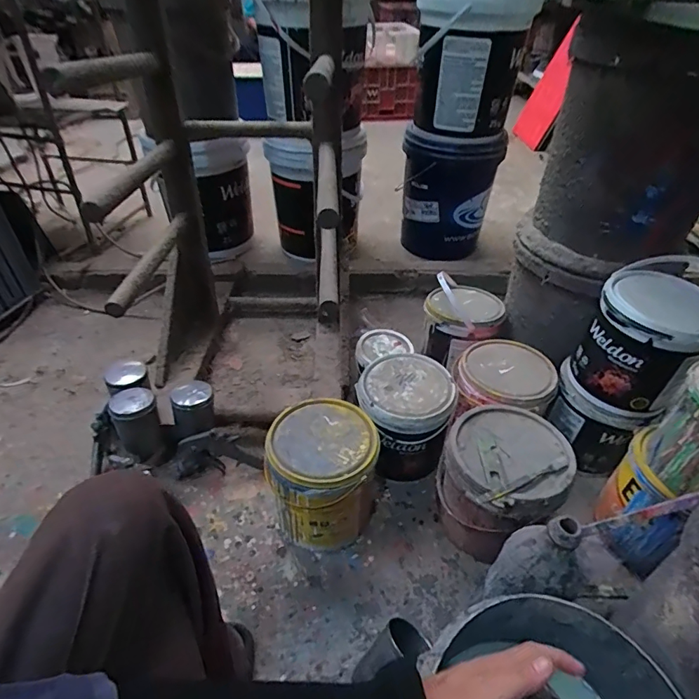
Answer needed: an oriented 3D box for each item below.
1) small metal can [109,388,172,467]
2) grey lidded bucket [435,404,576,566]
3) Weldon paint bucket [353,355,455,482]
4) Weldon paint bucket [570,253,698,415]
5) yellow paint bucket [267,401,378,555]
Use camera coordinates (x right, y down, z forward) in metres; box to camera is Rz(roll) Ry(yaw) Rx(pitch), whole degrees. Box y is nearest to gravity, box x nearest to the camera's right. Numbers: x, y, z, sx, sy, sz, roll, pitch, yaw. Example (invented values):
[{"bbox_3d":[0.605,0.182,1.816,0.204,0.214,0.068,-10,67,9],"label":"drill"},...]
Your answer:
[{"bbox_3d":[-0.388,0.154,0.853,0.077,0.169,0.071,-1,40,0],"label":"small metal can"},{"bbox_3d":[0.248,0.224,0.764,0.197,0.211,0.184,-1,40,0],"label":"grey lidded bucket"},{"bbox_3d":[0.106,0.128,0.875,0.169,0.158,0.176,-1,40,0],"label":"Weldon paint bucket"},{"bbox_3d":[0.498,-0.014,0.773,0.173,0.175,0.158,-1,40,0],"label":"Weldon paint bucket"},{"bbox_3d":[-0.042,0.211,0.778,0.164,0.207,0.179,-1,40,0],"label":"yellow paint bucket"}]

